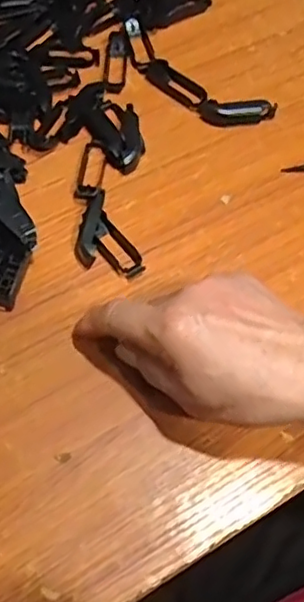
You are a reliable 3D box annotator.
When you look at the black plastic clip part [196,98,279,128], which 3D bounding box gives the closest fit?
[{"bbox_3d":[0.066,-0.145,0.469,0.059,0.017,0.020,7,64,0],"label":"black plastic clip part"}]

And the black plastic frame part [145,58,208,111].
[{"bbox_3d":[0.018,-0.173,0.483,0.056,0.011,0.020,36,67,13],"label":"black plastic frame part"}]

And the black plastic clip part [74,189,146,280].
[{"bbox_3d":[-0.035,-0.041,0.415,0.036,0.014,0.063,-26,68,-15],"label":"black plastic clip part"}]

